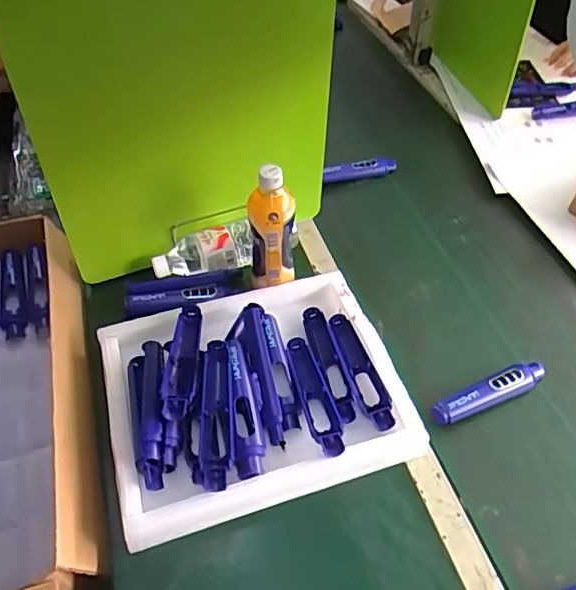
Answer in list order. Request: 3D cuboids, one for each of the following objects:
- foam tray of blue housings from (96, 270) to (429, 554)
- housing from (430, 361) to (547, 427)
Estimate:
[{"bbox_3d":[-0.043,0.112,0.699,0.353,0.061,0.284,-14,50,-13],"label":"foam tray of blue housings"},{"bbox_3d":[0.264,0.124,0.726,0.179,0.024,0.033,-19,52,-18],"label":"housing"}]

